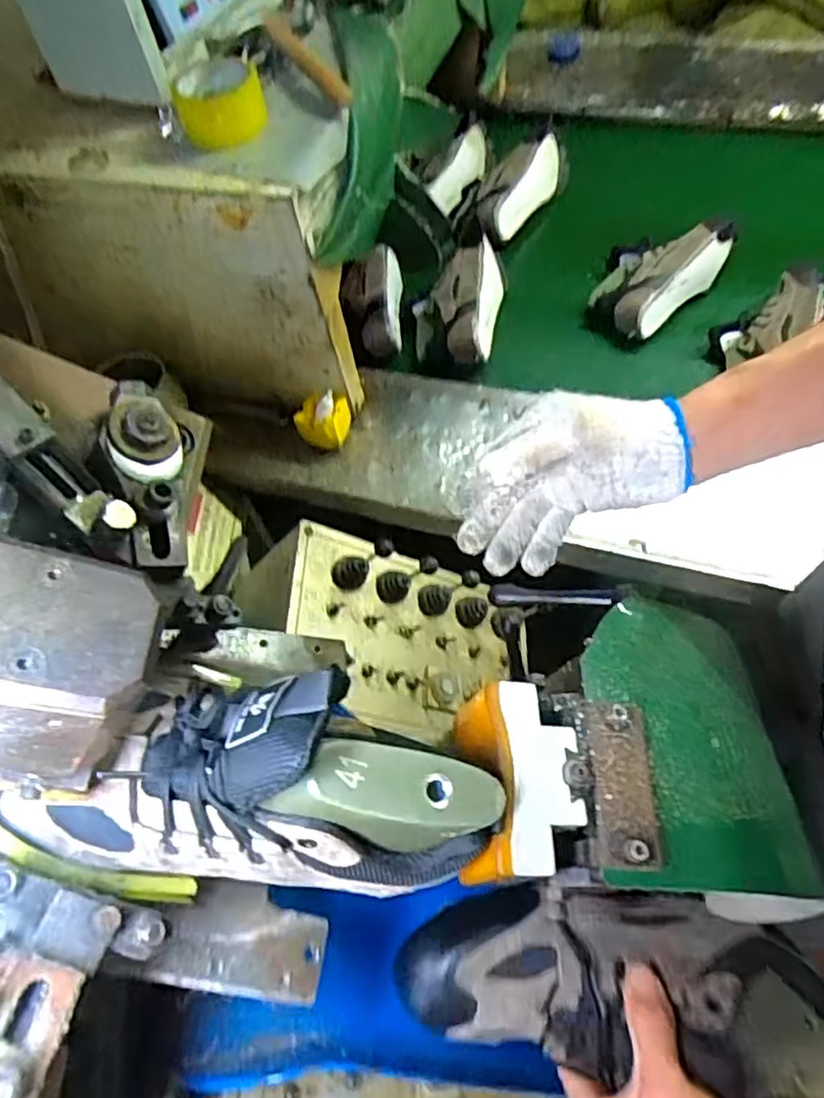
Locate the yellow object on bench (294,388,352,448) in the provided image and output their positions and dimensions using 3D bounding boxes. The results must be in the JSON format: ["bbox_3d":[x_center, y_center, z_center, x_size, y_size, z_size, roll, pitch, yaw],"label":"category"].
[{"bbox_3d":[-0.124,-0.187,0.926,0.075,0.058,0.068,-3,60,7],"label":"yellow object on bench"}]

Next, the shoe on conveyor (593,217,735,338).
[{"bbox_3d":[0.397,-0.449,1.067,0.250,0.112,0.151,-40,63,-15],"label":"shoe on conveyor"}]

